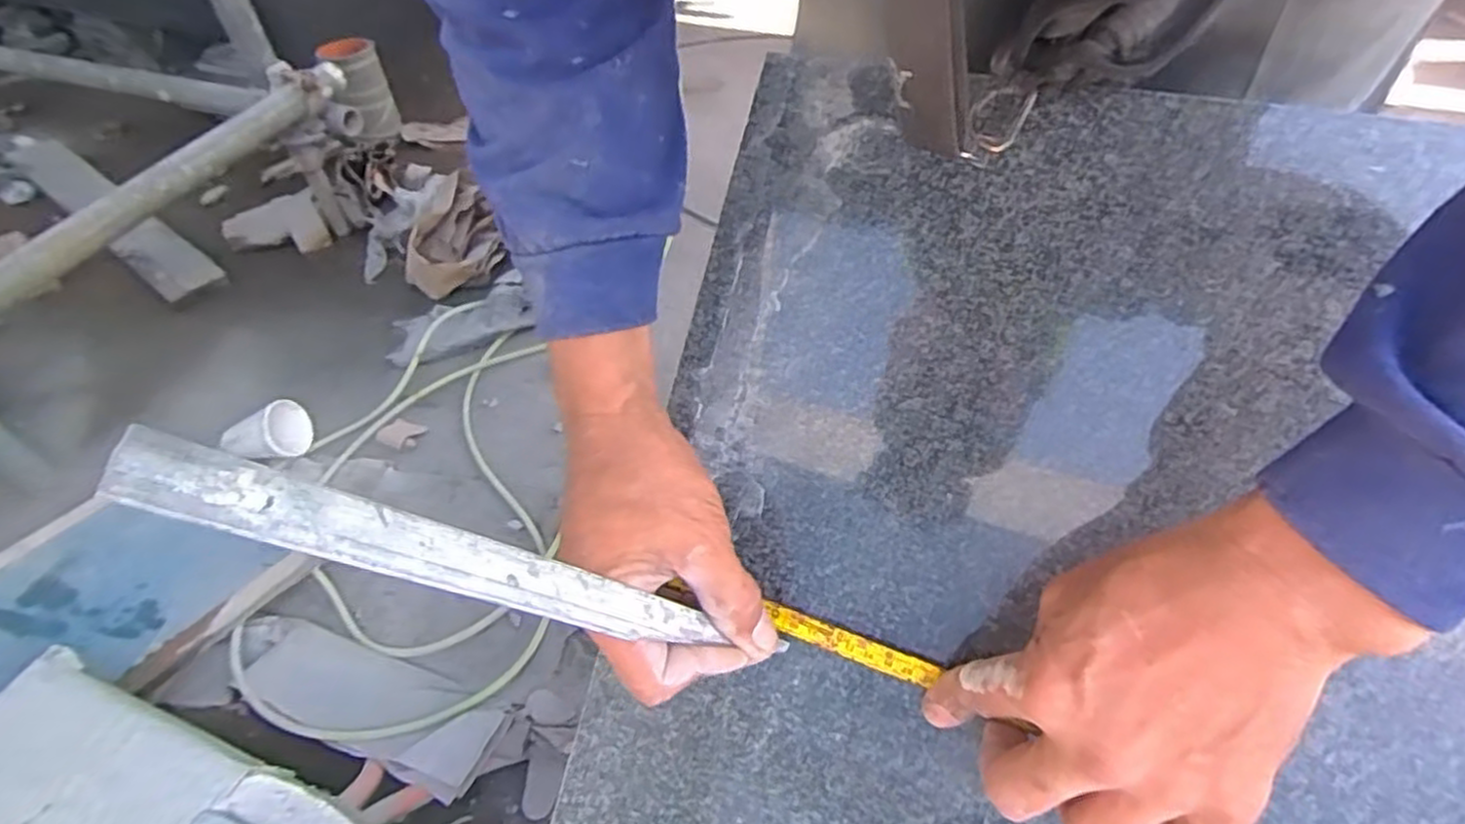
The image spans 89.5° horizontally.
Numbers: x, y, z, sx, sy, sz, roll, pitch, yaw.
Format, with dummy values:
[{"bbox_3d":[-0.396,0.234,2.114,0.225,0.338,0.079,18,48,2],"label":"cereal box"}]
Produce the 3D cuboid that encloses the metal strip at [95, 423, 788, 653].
[{"bbox_3d":[-0.090,0.056,0.267,0.004,0.220,0.026,-38,43,27],"label":"metal strip"}]

